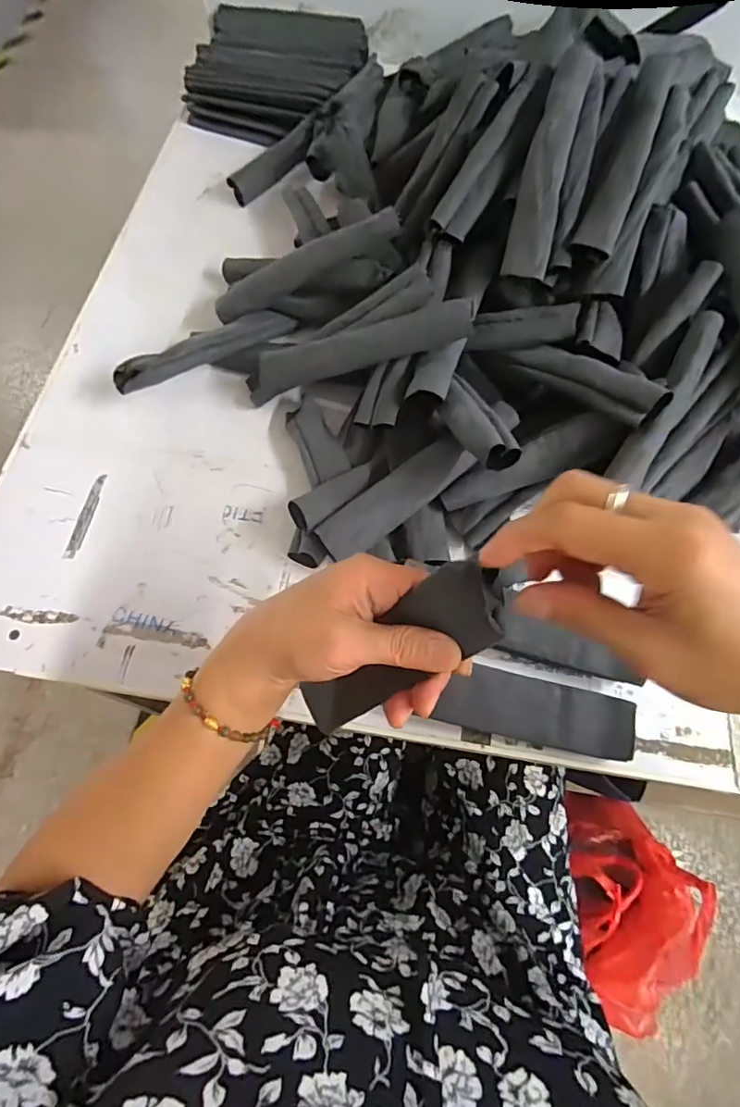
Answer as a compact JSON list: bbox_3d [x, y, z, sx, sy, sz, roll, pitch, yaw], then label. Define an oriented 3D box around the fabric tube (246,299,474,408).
[{"bbox_3d":[-0.016,-0.169,0.462,0.205,0.040,0.024,-9,65,20],"label":"fabric tube"}]

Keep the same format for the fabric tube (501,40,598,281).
[{"bbox_3d":[0.145,-0.320,0.445,0.036,0.023,0.191,14,90,6],"label":"fabric tube"}]

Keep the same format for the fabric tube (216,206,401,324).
[{"bbox_3d":[-0.061,-0.265,0.504,0.182,0.029,0.022,-20,66,15],"label":"fabric tube"}]

